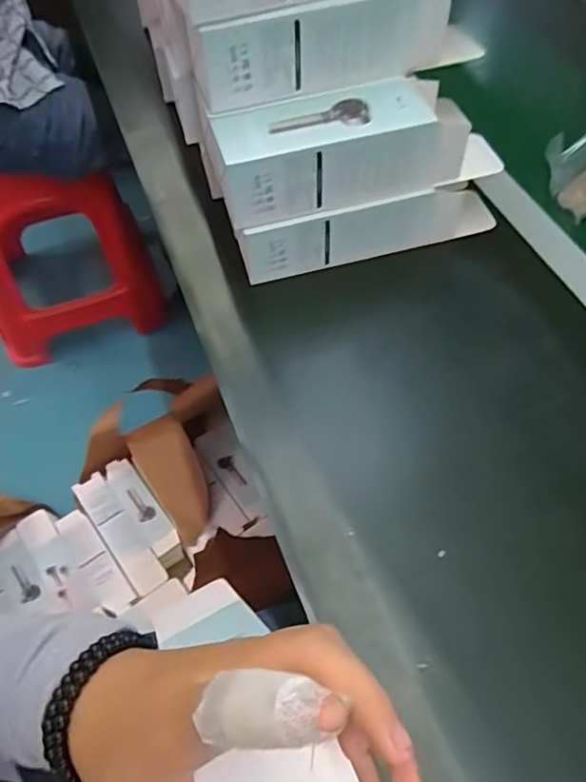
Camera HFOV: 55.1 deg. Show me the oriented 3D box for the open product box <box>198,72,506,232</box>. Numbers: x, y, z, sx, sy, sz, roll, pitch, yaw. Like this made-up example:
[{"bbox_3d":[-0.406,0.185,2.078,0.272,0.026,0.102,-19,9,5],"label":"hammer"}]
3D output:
[{"bbox_3d":[0.047,-0.193,0.444,0.237,0.060,0.068,-14,58,-10],"label":"open product box"}]

